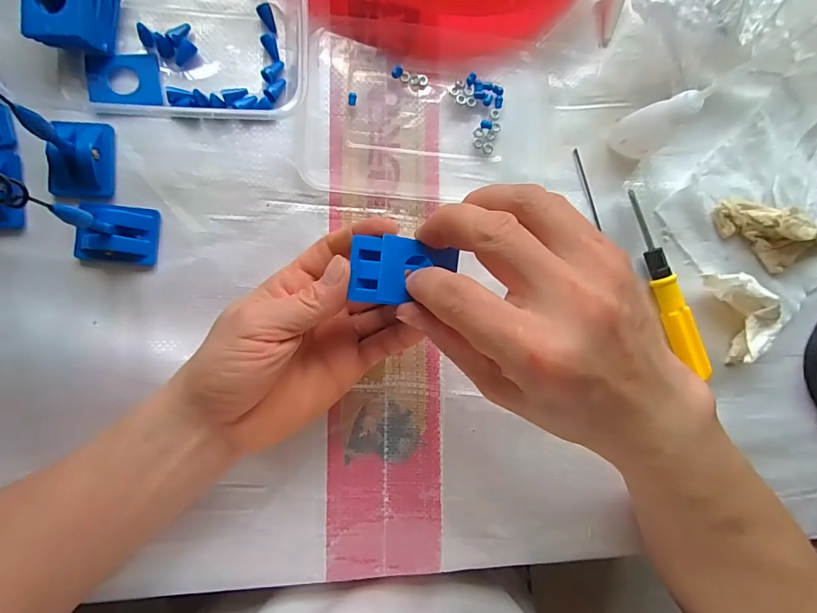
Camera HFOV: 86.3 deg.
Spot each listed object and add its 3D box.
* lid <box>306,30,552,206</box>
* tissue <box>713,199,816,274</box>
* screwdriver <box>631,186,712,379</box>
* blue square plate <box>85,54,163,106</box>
[{"bbox_3d":[0.016,-0.133,0.297,0.166,0.011,0.117,2,87,-9],"label":"lid"},{"bbox_3d":[0.273,-0.049,0.317,0.098,0.028,0.041,14,85,-8],"label":"tissue"},{"bbox_3d":[0.184,-0.015,0.314,0.015,0.016,0.138,-20,91,-9],"label":"screwdriver"},{"bbox_3d":[-0.176,-0.141,0.271,0.042,0.005,0.031,-1,88,-9],"label":"blue square plate"}]

